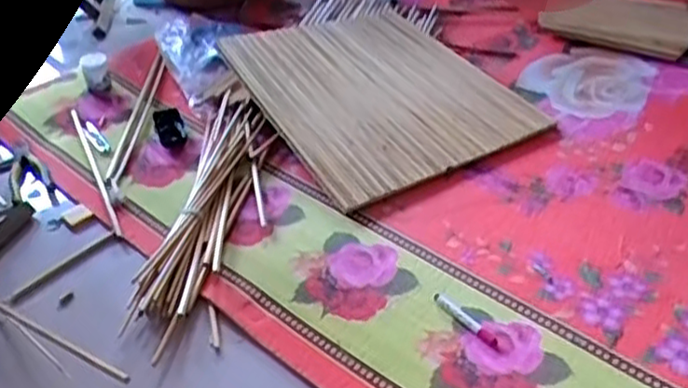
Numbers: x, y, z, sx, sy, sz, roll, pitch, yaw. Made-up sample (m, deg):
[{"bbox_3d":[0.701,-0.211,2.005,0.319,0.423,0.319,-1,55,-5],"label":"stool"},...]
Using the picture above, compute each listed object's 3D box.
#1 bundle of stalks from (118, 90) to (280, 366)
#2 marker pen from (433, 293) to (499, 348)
[{"bbox_3d":[-0.202,0.013,1.153,0.155,0.042,0.579,-1,37,4],"label":"bundle of stalks"},{"bbox_3d":[0.160,0.166,0.962,0.019,0.012,0.112,-28,43,-28],"label":"marker pen"}]

